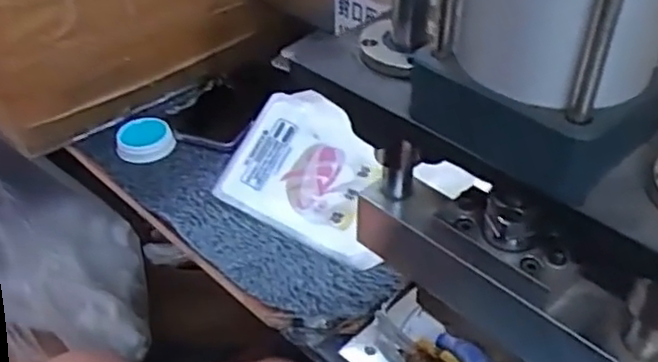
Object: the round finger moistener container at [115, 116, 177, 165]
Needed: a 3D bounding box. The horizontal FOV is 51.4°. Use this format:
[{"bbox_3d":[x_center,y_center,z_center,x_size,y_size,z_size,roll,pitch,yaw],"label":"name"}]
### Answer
[{"bbox_3d":[-0.209,-0.047,0.773,0.063,0.027,0.053,-14,42,-15],"label":"round finger moistener container"}]

